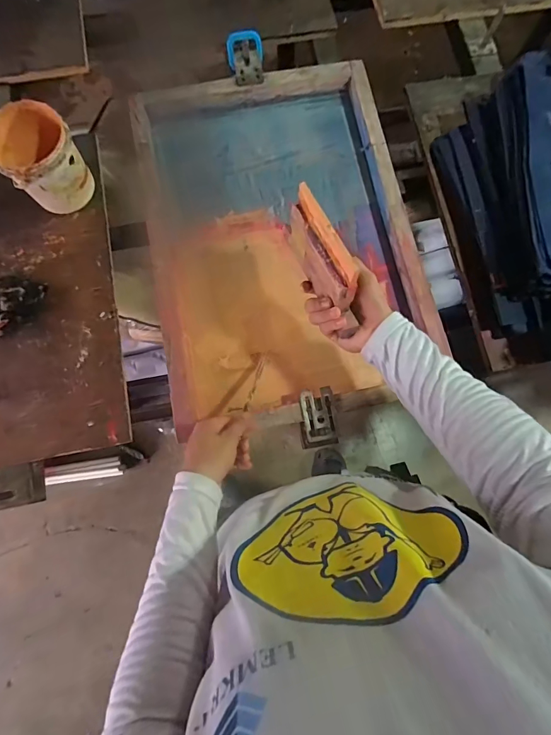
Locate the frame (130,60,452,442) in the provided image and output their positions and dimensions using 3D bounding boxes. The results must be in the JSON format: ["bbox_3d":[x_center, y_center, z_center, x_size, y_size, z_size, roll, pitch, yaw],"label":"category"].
[{"bbox_3d":[0.008,-0.237,0.685,0.445,0.058,0.645,-10,77,-2],"label":"frame"}]

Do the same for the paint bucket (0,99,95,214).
[{"bbox_3d":[-0.396,-0.351,0.655,0.124,0.120,0.139,-38,81,-8],"label":"paint bucket"}]

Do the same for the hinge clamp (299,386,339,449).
[{"bbox_3d":[0.065,0.077,0.586,0.058,0.016,0.086,-7,78,-4],"label":"hinge clamp"}]

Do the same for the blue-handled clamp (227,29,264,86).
[{"bbox_3d":[-0.058,-0.595,0.739,0.067,0.033,0.110,-4,78,-3],"label":"blue-handled clamp"}]

